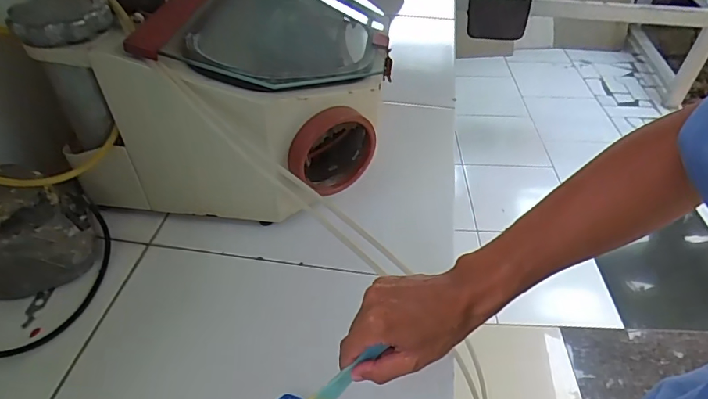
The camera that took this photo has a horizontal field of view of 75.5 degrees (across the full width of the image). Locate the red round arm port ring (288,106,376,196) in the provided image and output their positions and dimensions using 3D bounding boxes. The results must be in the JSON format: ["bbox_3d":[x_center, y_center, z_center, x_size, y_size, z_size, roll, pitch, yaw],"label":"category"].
[{"bbox_3d":[-0.028,-0.058,0.579,0.115,0.114,0.031,-21,48,-22],"label":"red round arm port ring"}]

